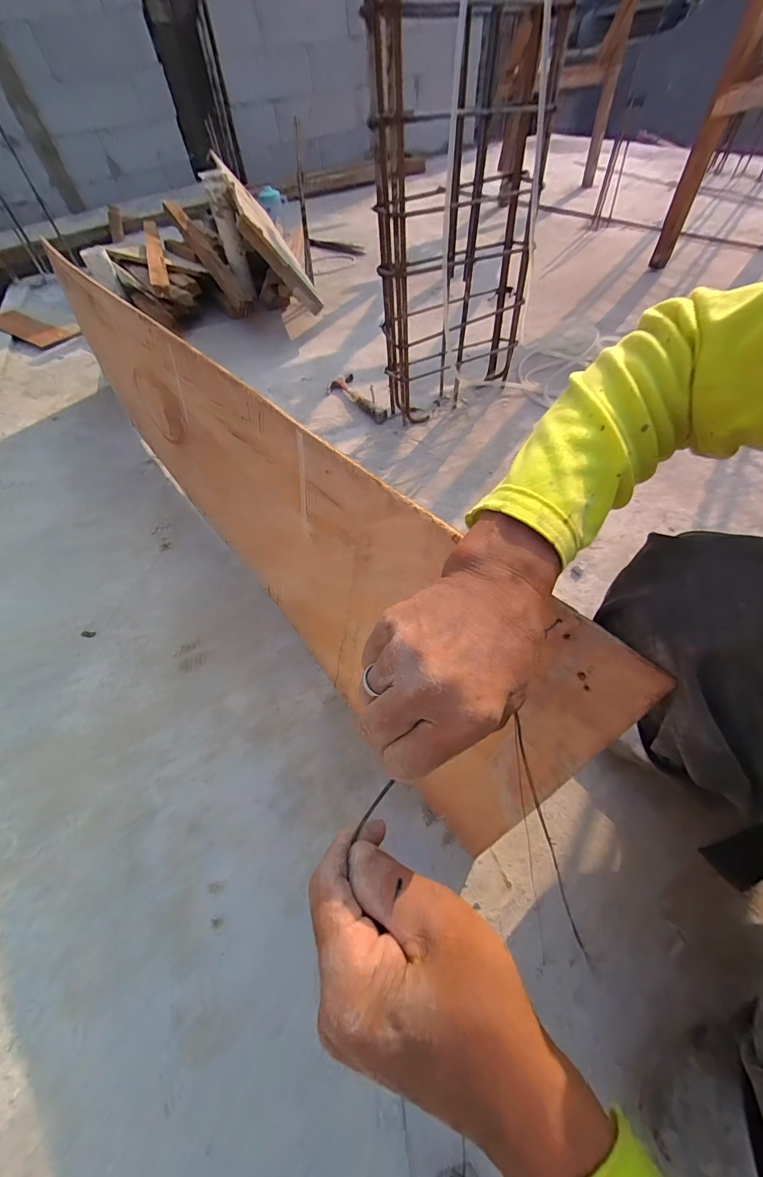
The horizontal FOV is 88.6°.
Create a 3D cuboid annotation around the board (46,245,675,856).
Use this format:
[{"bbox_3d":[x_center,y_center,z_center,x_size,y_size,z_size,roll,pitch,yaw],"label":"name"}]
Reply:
[{"bbox_3d":[-0.288,-0.214,0.674,0.018,0.352,1.340,-27,55,-33],"label":"board"}]

